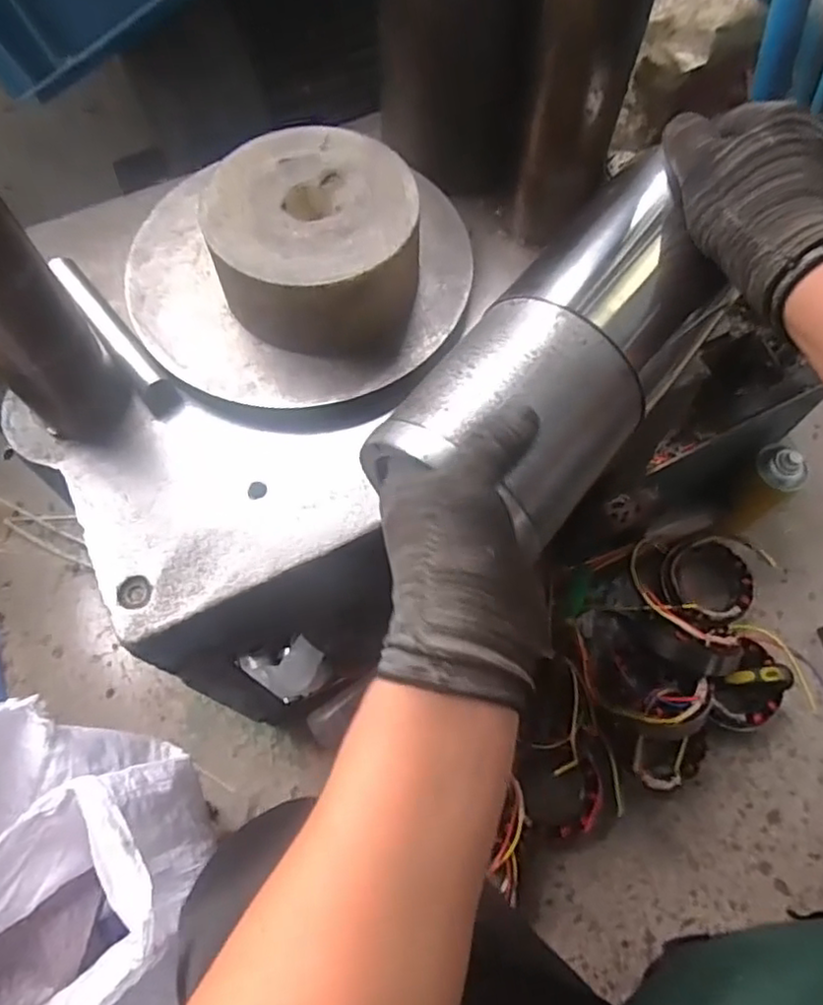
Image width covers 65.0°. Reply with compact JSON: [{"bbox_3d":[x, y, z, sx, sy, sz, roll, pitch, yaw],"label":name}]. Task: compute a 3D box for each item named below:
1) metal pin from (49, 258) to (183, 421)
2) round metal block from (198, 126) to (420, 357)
[{"bbox_3d":[-0.226,-0.128,0.484,0.023,0.016,0.163,-38,71,-16],"label":"metal pin"},{"bbox_3d":[-0.068,-0.183,0.465,0.140,0.072,0.159,-17,66,-8],"label":"round metal block"}]

